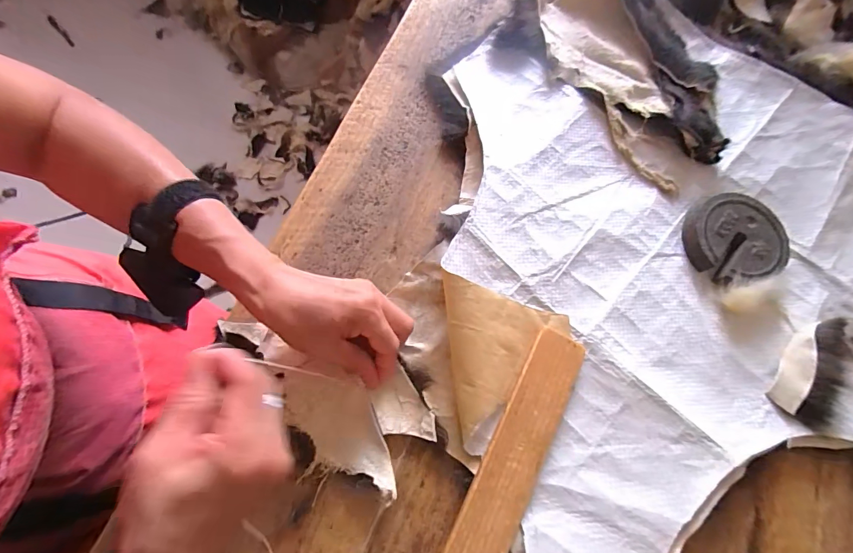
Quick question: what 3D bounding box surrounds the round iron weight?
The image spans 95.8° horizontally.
[{"bbox_3d":[0.323,-0.041,0.399,0.106,0.018,0.092,-14,72,-4],"label":"round iron weight"}]

